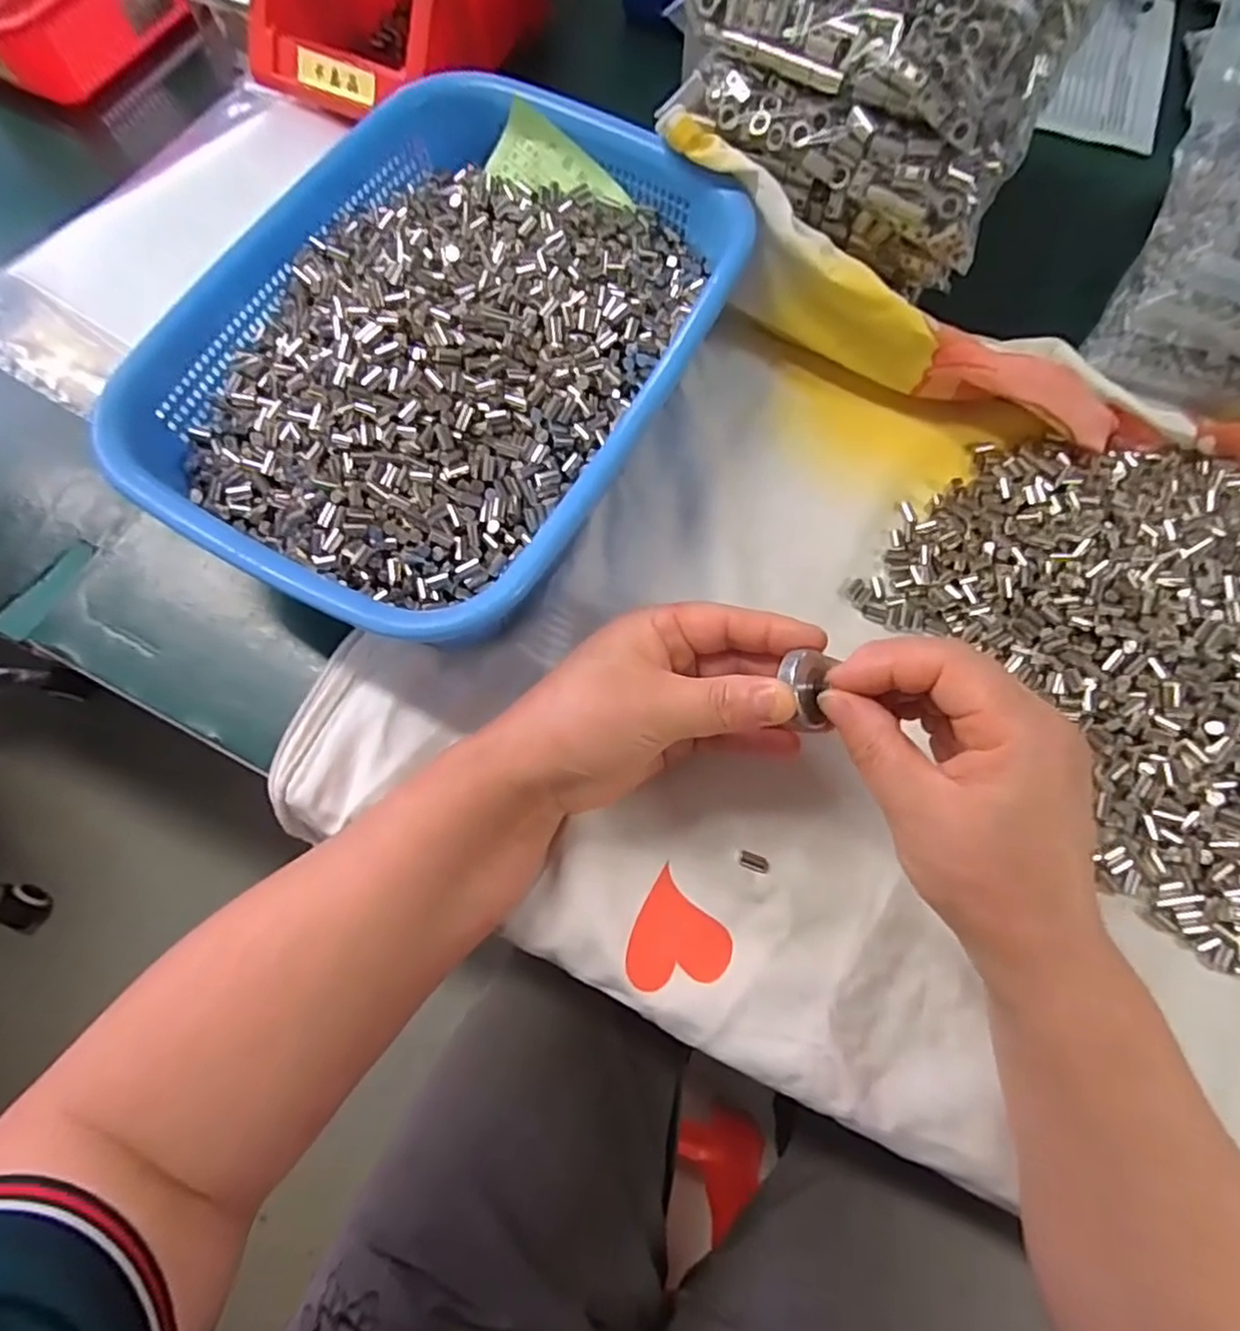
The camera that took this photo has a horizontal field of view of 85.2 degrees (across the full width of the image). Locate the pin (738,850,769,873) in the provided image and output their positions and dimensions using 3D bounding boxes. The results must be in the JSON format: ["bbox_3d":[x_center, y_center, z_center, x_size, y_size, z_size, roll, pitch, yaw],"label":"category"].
[{"bbox_3d":[0.058,0.085,0.292,0.013,0.004,0.007,18,71,6],"label":"pin"}]

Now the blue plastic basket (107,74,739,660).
[{"bbox_3d":[-0.082,-0.147,0.332,0.217,0.071,0.282,27,74,9],"label":"blue plastic basket"}]

